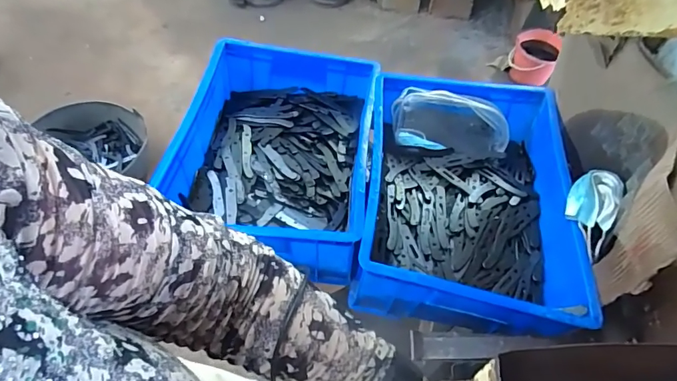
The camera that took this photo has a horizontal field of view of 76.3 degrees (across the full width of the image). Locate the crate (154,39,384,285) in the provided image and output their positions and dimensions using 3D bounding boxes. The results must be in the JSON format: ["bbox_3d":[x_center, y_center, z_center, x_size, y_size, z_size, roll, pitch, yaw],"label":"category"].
[{"bbox_3d":[-0.095,-0.077,0.721,0.290,0.115,0.398,7,55,2],"label":"crate"}]

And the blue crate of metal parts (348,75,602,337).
[{"bbox_3d":[0.197,0.003,0.680,0.297,0.116,0.407,9,55,3],"label":"blue crate of metal parts"}]

